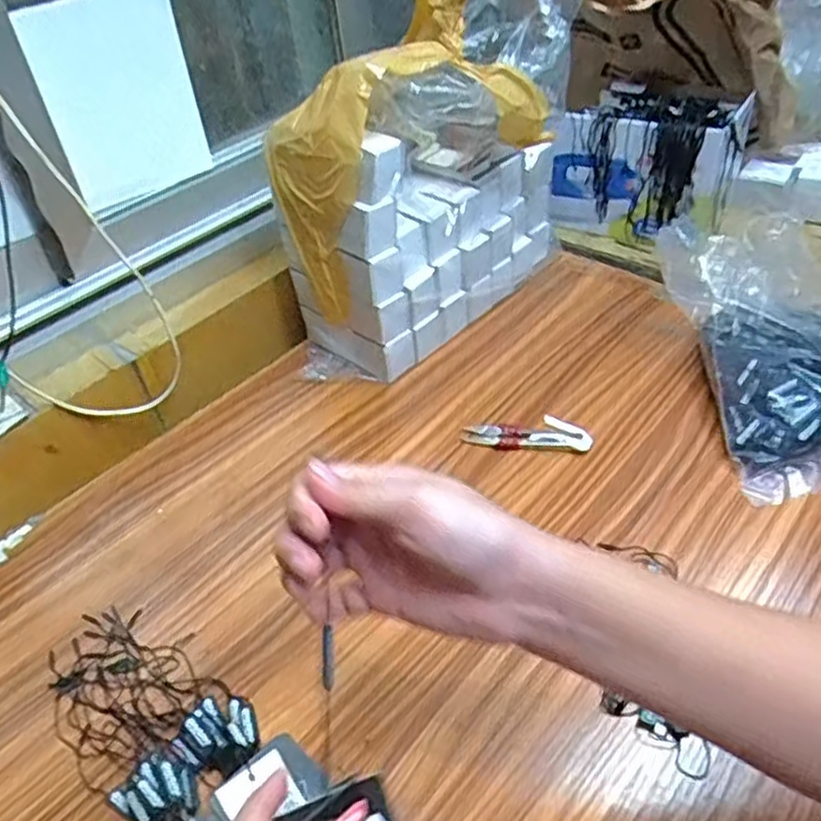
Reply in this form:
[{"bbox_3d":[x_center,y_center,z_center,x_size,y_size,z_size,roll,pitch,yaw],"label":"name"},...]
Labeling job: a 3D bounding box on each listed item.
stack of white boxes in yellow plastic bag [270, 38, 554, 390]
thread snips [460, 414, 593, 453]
[{"bbox_3d":[0.021,-0.206,0.696,0.280,0.264,0.127,-32,47,-25],"label":"stack of white boxes in yellow plastic bag"},{"bbox_3d":[0.099,0.020,0.626,0.106,0.012,0.037,3,43,12],"label":"thread snips"}]

